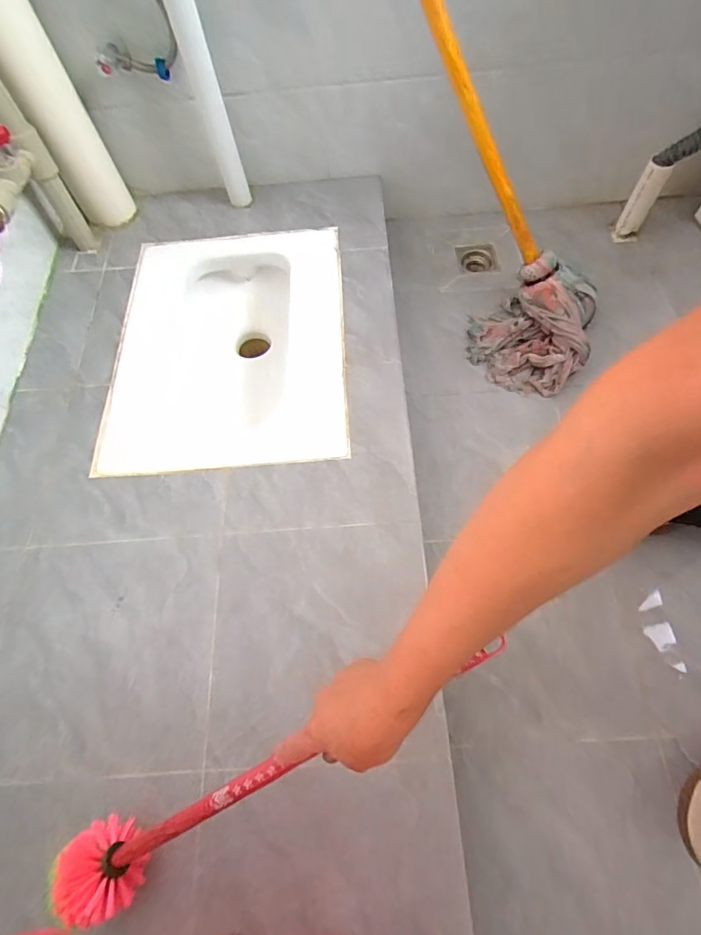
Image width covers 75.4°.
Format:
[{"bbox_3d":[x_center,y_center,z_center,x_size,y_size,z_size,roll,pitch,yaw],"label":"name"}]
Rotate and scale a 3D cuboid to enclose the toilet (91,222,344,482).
[{"bbox_3d":[-0.229,-0.222,0.954,0.433,0.170,0.569,-4,64,1],"label":"toilet"}]

